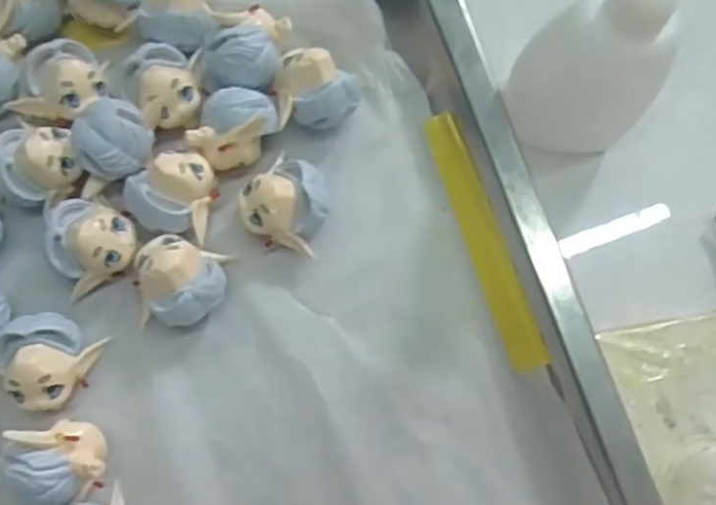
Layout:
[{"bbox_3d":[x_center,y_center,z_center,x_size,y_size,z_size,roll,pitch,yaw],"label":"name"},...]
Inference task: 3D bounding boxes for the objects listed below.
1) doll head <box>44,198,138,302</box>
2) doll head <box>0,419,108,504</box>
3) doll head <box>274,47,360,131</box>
[{"bbox_3d":[-0.083,-0.004,0.222,0.025,0.023,0.032,-15,79,-5],"label":"doll head"},{"bbox_3d":[-0.087,0.062,0.205,0.025,0.022,0.023,-14,79,-5],"label":"doll head"},{"bbox_3d":[-0.013,-0.053,0.237,0.026,0.022,0.025,-7,78,-3],"label":"doll head"}]

